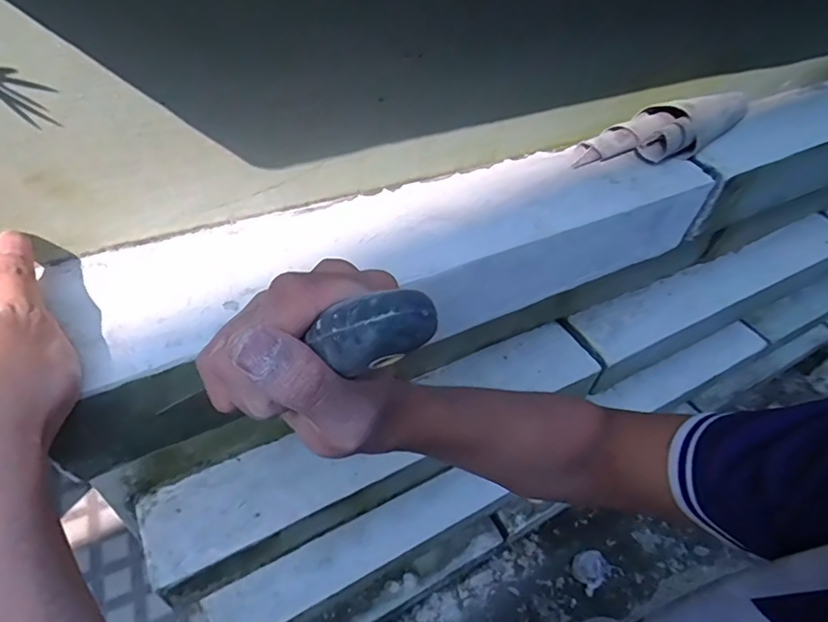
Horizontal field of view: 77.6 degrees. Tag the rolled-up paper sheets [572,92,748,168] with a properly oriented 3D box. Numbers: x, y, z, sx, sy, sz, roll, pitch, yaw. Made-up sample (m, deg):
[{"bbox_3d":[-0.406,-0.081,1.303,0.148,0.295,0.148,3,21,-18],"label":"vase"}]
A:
[{"bbox_3d":[0.226,-0.161,0.455,0.194,0.040,0.051,-18,51,-21],"label":"rolled-up paper sheets"}]

